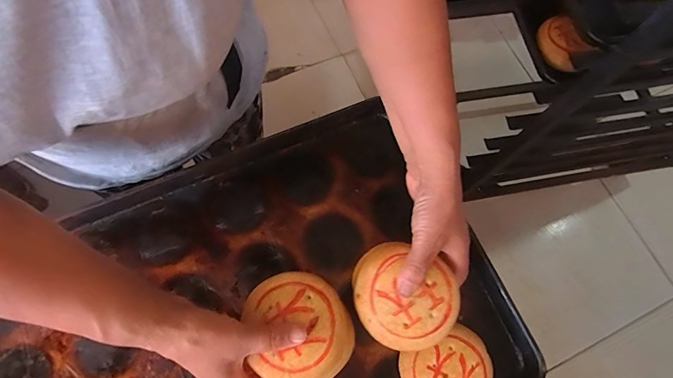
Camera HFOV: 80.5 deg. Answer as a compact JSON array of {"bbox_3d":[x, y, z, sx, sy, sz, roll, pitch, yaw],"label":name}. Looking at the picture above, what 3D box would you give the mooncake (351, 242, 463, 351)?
[{"bbox_3d":[0.066,0.104,0.389,0.093,0.017,0.103,-30,76,-10],"label":"mooncake"}]

